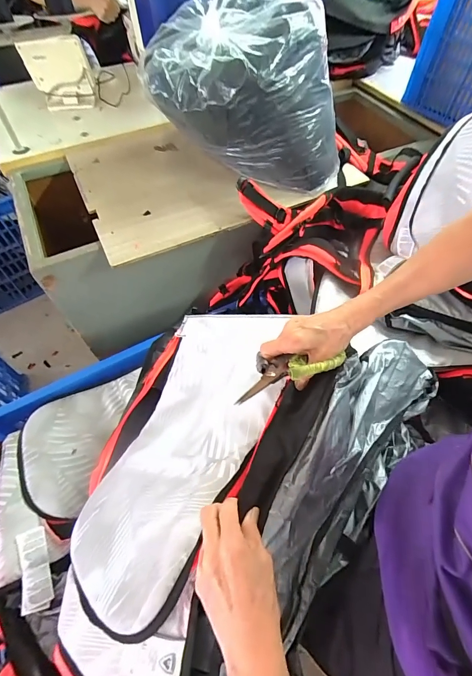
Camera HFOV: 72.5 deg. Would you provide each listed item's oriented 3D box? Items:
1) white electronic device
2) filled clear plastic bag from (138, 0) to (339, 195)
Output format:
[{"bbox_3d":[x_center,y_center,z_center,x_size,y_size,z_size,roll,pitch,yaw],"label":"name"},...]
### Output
[{"bbox_3d":[-0.527,-0.791,0.966,0.178,0.169,0.050,-10,59,-6],"label":"white electronic device"},{"bbox_3d":[0.028,-0.567,0.768,0.442,0.313,0.291,2,58,2],"label":"filled clear plastic bag"}]

